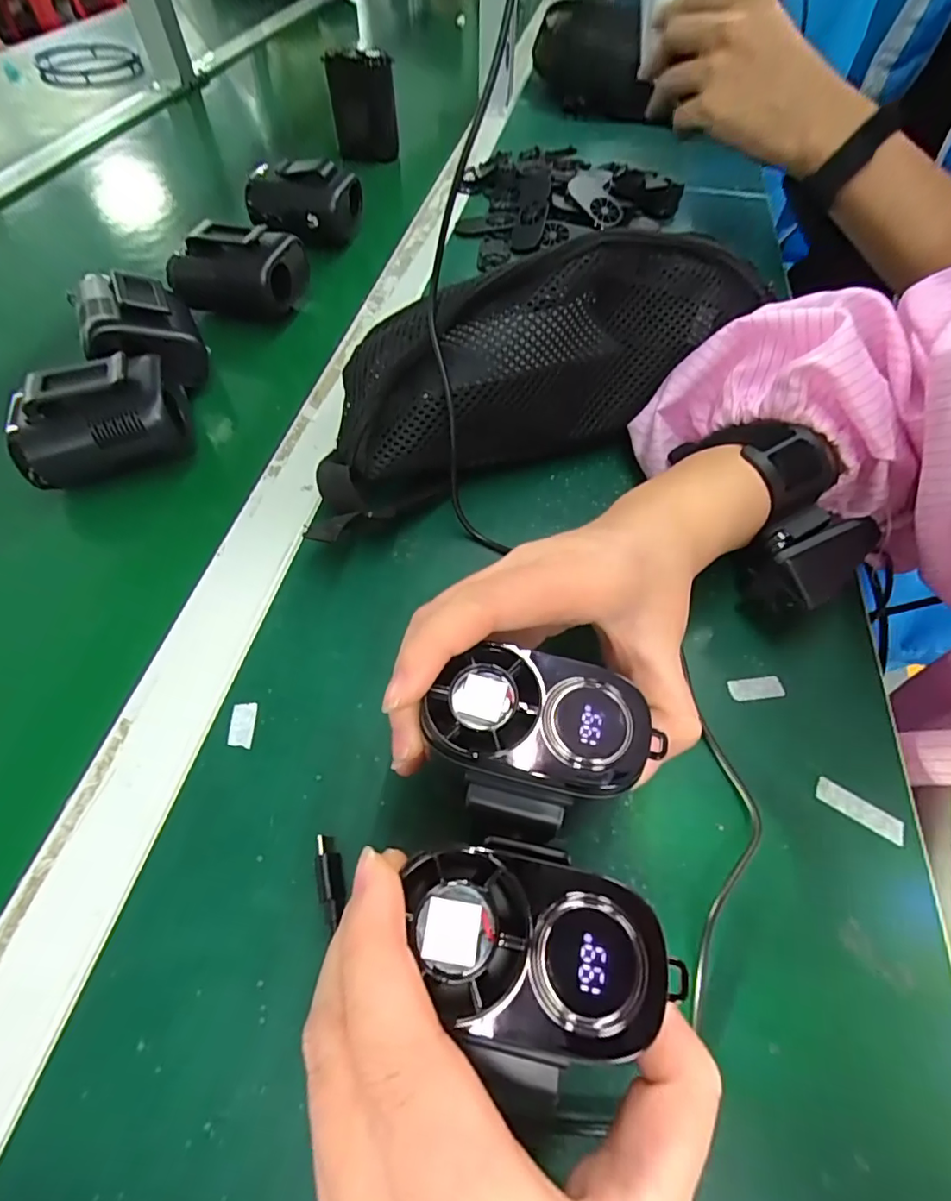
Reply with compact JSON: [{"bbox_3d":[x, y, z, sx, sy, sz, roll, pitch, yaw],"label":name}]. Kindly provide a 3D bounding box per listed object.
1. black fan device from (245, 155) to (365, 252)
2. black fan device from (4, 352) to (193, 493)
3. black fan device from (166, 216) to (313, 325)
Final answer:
[{"bbox_3d":[-0.144,-0.337,0.453,0.091,0.057,0.043,-9,57,-6],"label":"black fan device"},{"bbox_3d":[-0.213,-0.104,0.300,0.084,0.044,0.051,-20,59,-13],"label":"black fan device"},{"bbox_3d":[-0.176,-0.243,0.390,0.087,0.048,0.054,6,57,3],"label":"black fan device"}]

